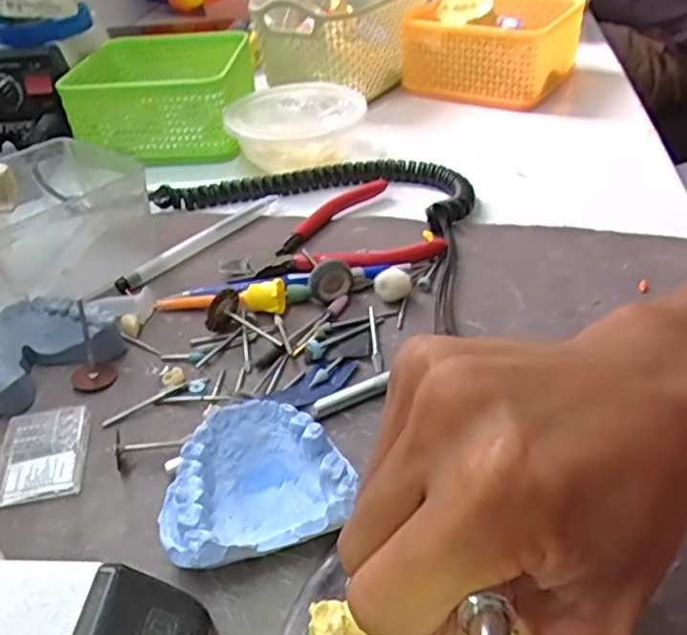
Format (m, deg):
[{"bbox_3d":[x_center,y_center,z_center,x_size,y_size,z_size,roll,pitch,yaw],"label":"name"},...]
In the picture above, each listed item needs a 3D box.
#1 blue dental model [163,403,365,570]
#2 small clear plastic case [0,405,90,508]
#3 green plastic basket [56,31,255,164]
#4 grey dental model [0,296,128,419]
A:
[{"bbox_3d":[-0.033,0.063,0.247,0.067,0.030,0.057,-13,37,-10],"label":"blue dental model"},{"bbox_3d":[-0.129,0.058,0.282,0.036,0.006,0.045,-11,36,-7],"label":"small clear plastic case"},{"bbox_3d":[-0.144,-0.188,0.555,0.130,0.062,0.133,0,38,5],"label":"green plastic basket"},{"bbox_3d":[-0.149,0.012,0.325,0.067,0.022,0.053,-28,41,-27],"label":"grey dental model"}]

